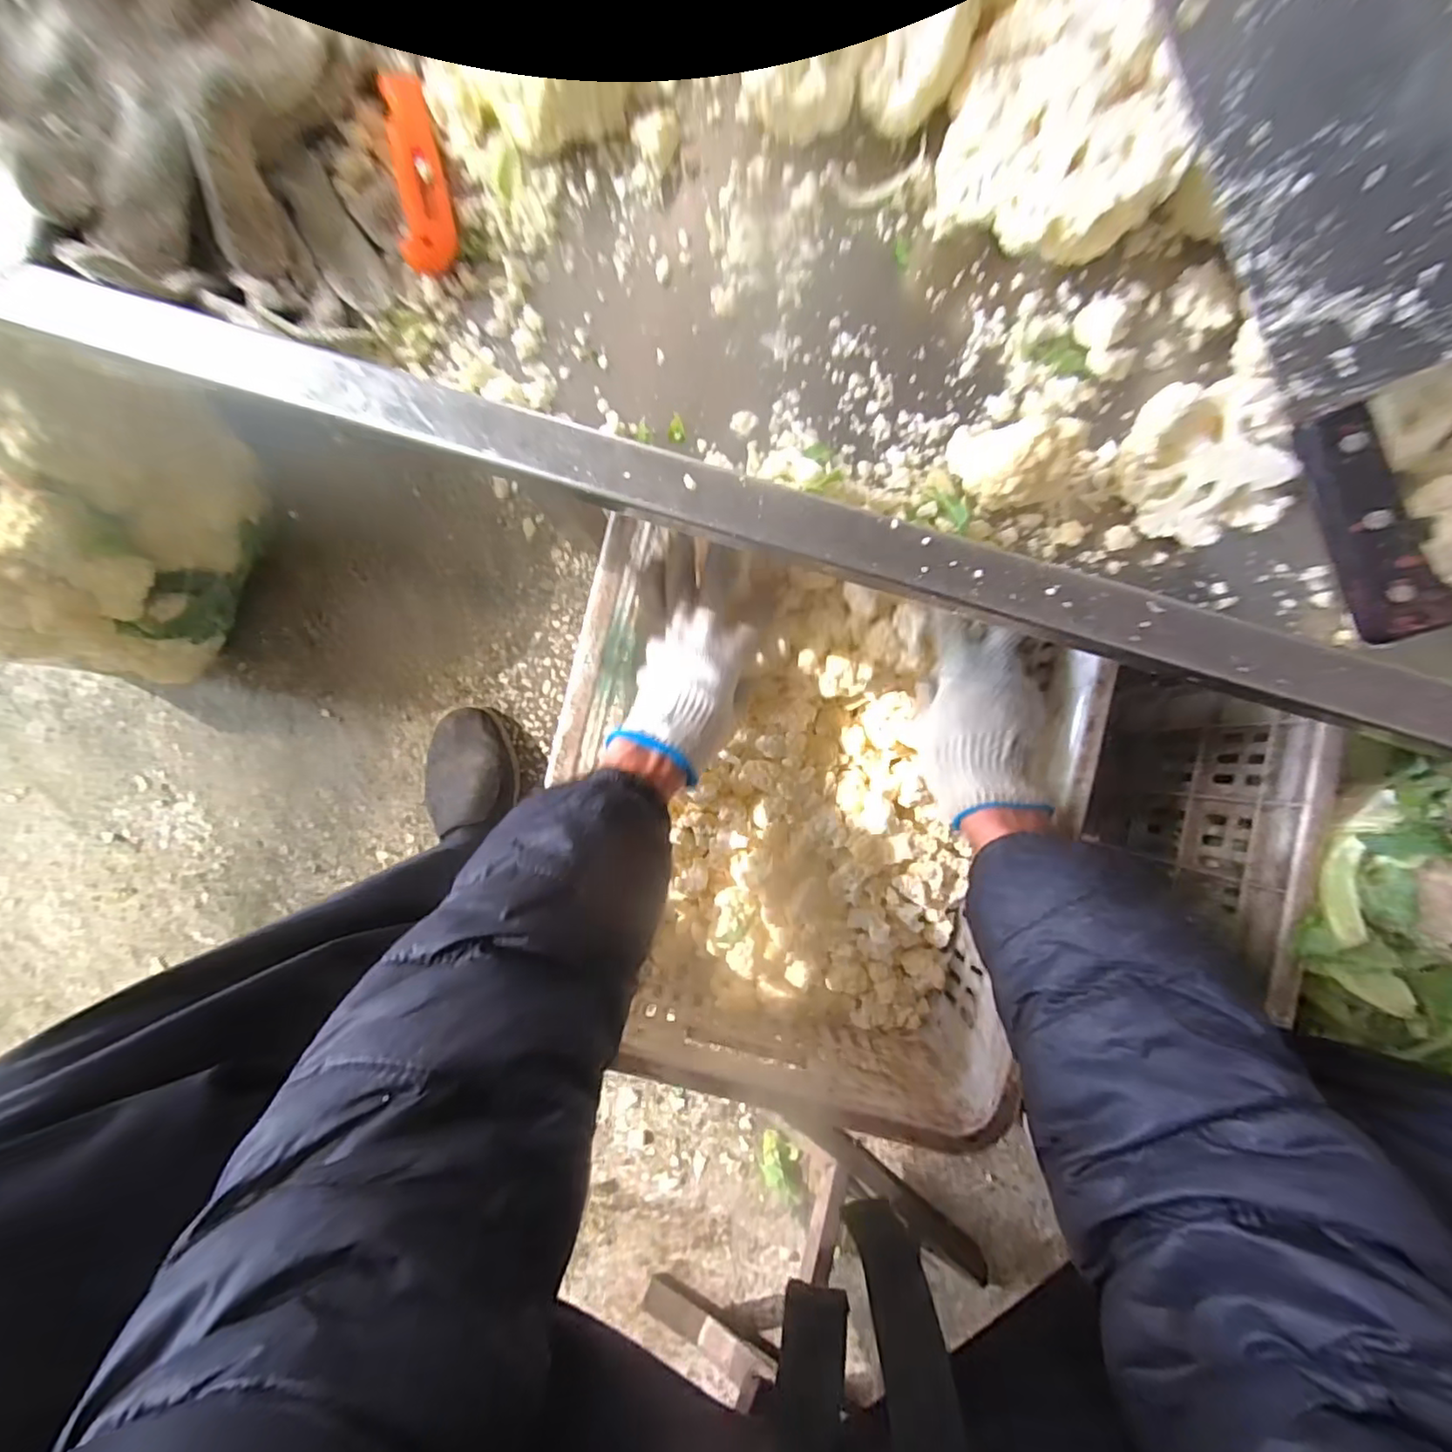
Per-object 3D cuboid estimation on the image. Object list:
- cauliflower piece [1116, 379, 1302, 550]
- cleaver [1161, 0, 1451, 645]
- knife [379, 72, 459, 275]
[{"bbox_3d":[0.214,-0.116,0.283,0.050,0.051,0.067,-22,87,0],"label":"cauliflower piece"},{"bbox_3d":[0.261,-0.181,0.249,0.086,0.020,0.280,-19,90,18],"label":"cleaver"},{"bbox_3d":[-0.154,-0.279,0.307,0.024,0.011,0.106,-10,87,1],"label":"knife"}]

